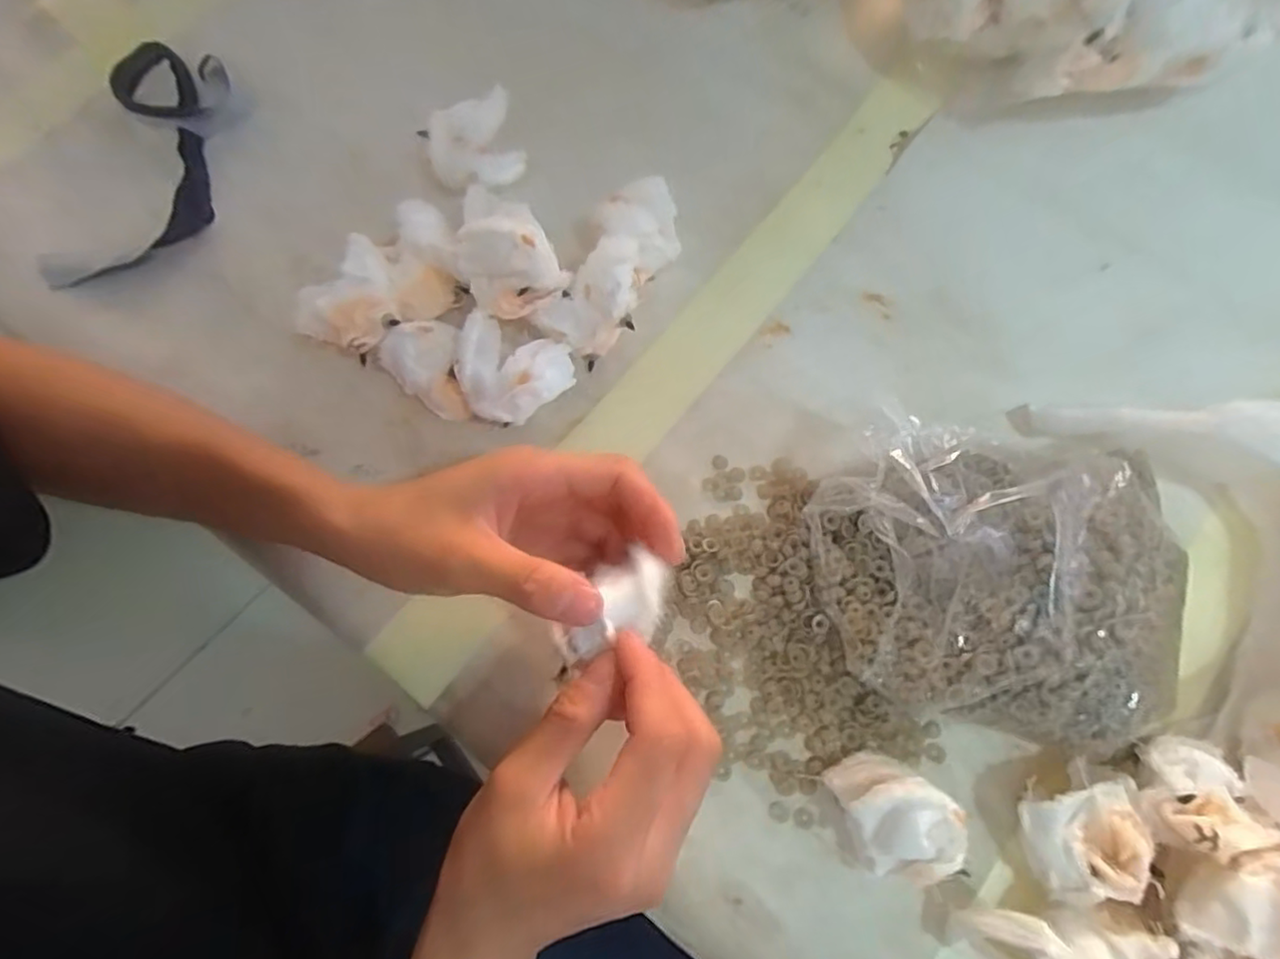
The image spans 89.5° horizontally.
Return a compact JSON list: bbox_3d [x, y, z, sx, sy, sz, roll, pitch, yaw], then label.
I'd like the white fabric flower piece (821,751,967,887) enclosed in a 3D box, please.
[{"bbox_3d":[0.119,0.157,0.302,0.045,0.043,0.055,-28,76,-6],"label":"white fabric flower piece"}]

